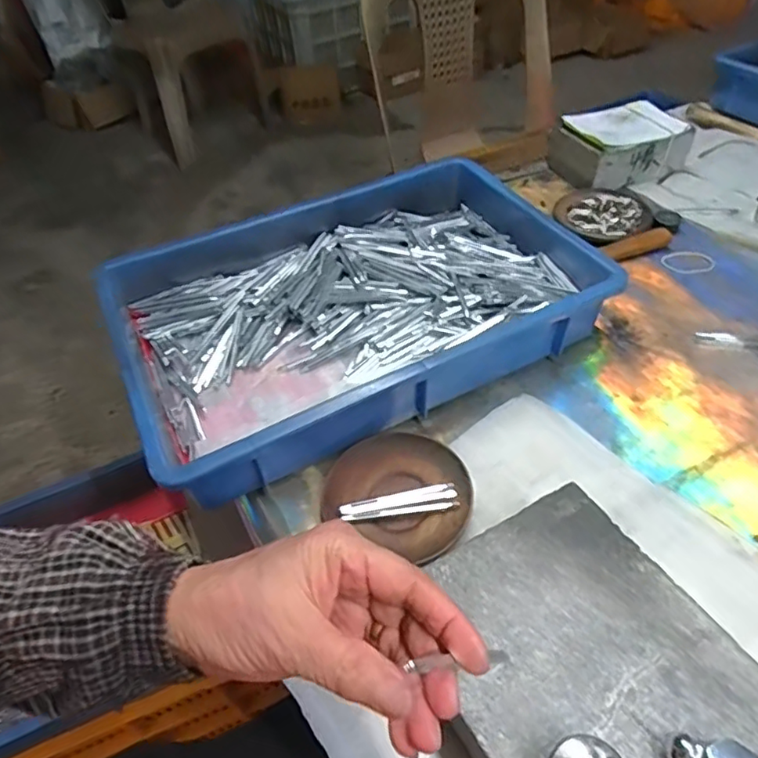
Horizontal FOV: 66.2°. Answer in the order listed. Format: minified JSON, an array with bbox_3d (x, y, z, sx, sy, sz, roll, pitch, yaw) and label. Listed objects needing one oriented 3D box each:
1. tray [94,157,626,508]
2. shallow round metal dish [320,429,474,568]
[{"bbox_3d":[-0.021,-0.072,0.563,0.424,0.075,0.276,-23,51,-15],"label":"tray"},{"bbox_3d":[0.022,0.084,0.461,0.108,0.018,0.103,-2,49,3],"label":"shallow round metal dish"}]

